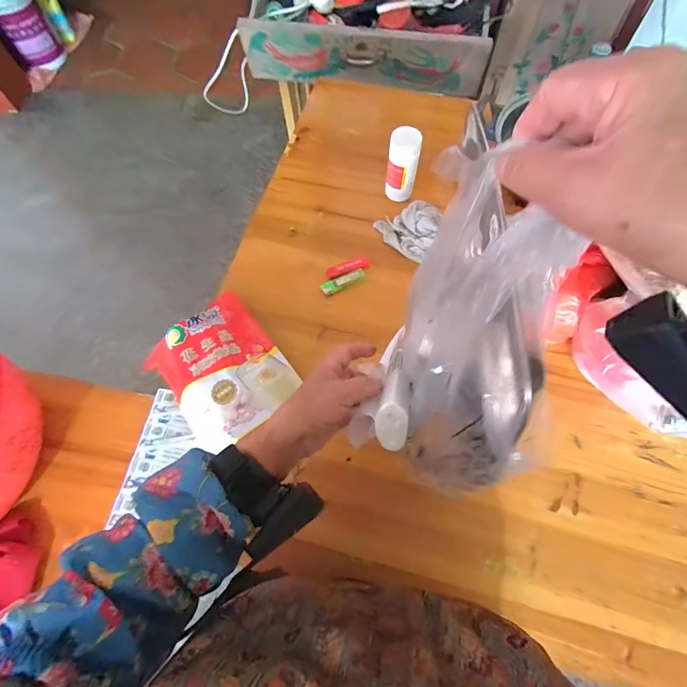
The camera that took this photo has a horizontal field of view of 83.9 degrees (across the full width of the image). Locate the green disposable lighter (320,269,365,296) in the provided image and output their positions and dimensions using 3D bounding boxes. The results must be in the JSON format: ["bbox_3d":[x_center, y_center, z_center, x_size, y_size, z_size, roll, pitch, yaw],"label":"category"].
[{"bbox_3d":[0.000,-0.104,0.640,0.079,0.015,0.022,-32,70,-11],"label":"green disposable lighter"}]

